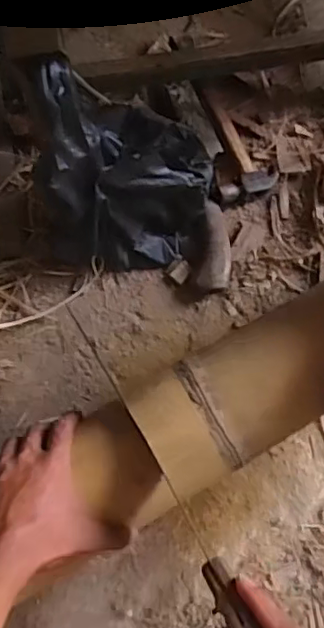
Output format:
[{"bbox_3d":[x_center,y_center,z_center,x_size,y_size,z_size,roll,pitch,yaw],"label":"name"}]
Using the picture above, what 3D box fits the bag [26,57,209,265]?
[{"bbox_3d":[-0.021,-0.153,0.622,0.143,0.255,0.156,10,71,3],"label":"bag"}]

